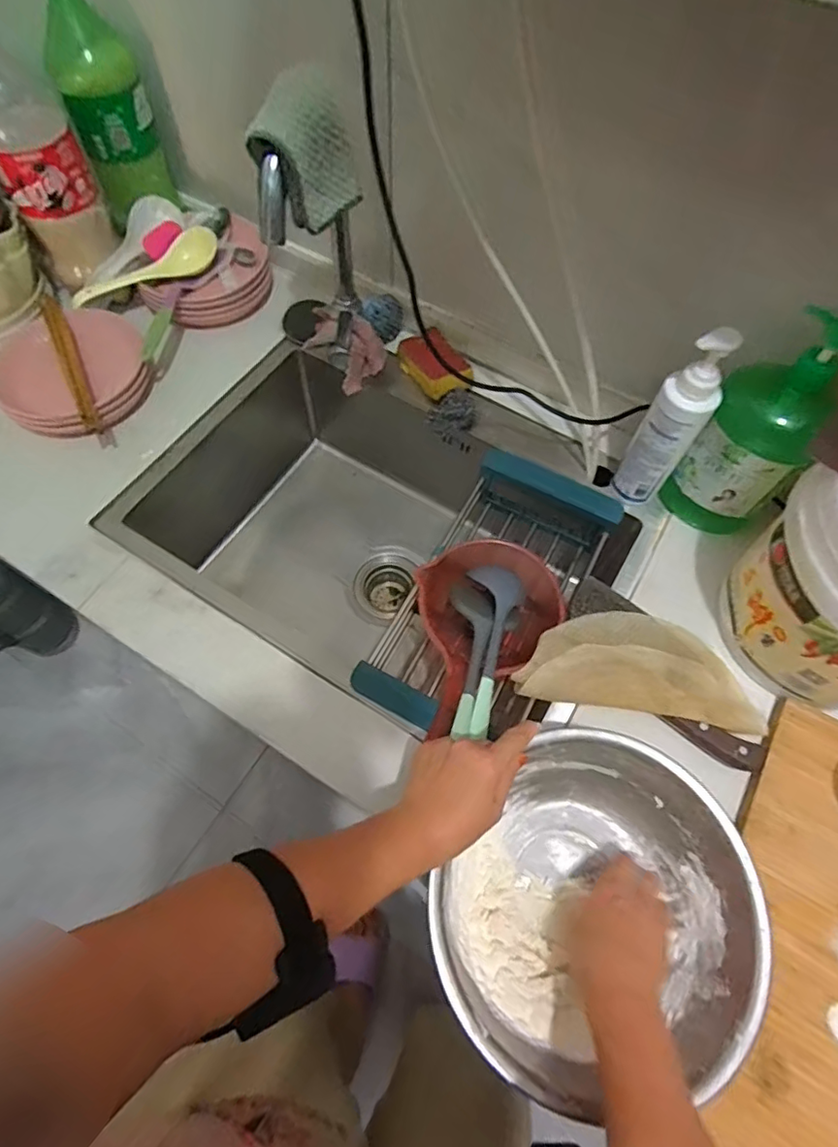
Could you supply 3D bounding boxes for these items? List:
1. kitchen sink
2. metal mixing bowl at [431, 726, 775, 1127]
[{"bbox_3d":[-0.045,-0.042,0.835,0.581,0.240,0.436,31,65,13],"label":"kitchen sink"},{"bbox_3d":[0.150,0.287,0.480,0.229,0.098,0.255,38,70,16],"label":"metal mixing bowl"}]

